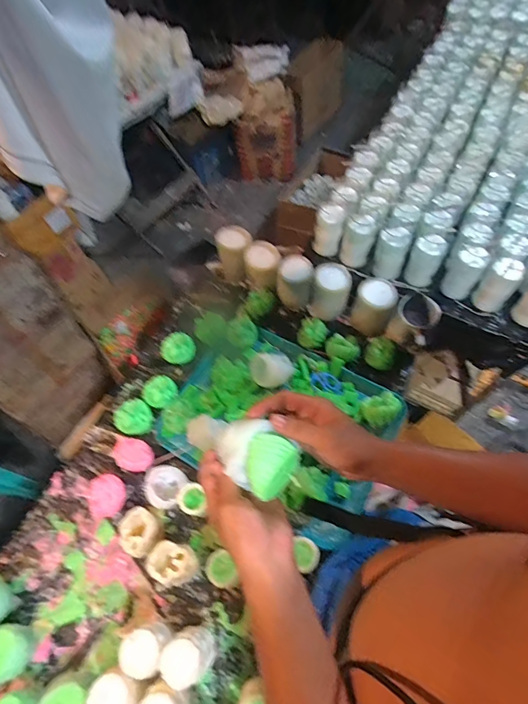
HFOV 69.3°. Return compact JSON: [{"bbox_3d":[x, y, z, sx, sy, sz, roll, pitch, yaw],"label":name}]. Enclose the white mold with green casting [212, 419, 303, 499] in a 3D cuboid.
[{"bbox_3d":[-0.005,0.110,0.418,0.092,0.048,0.069,38,69,20],"label":"white mold with green casting"}]

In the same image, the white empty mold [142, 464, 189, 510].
[{"bbox_3d":[-0.187,0.253,0.723,0.086,0.056,0.077,24,65,15],"label":"white empty mold"}]

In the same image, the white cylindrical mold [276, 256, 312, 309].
[{"bbox_3d":[0.077,-0.167,0.906,0.079,0.101,0.077,-1,61,2],"label":"white cylindrical mold"}]

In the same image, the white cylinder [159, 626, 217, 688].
[{"bbox_3d":[-0.110,0.460,0.587,0.066,0.107,0.060,-1,61,2],"label":"white cylinder"}]

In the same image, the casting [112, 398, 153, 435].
[{"bbox_3d":[-0.268,0.135,0.794,0.064,0.053,0.068,-1,61,2],"label":"casting"}]

